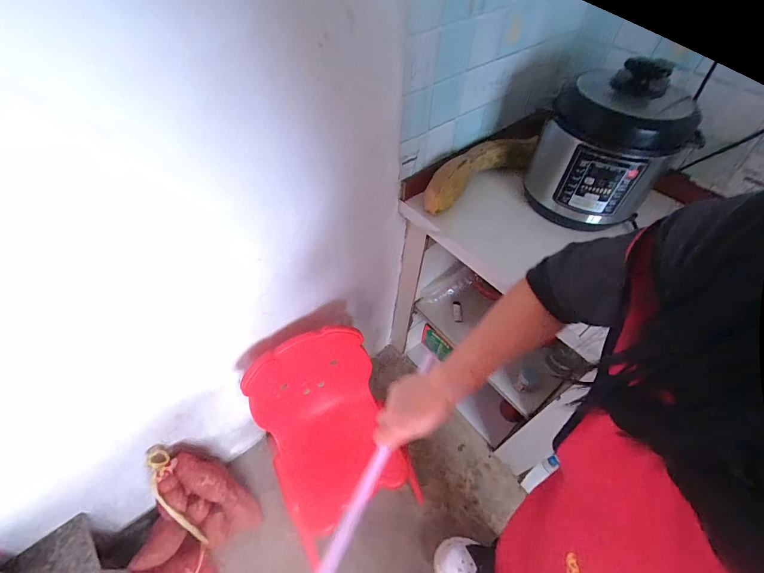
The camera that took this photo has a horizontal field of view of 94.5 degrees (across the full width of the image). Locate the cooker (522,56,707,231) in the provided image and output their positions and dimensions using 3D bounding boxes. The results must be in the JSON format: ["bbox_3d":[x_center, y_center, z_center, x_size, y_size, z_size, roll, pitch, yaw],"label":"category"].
[{"bbox_3d":[0.493,-0.299,0.780,0.253,0.285,0.268,15,53,9],"label":"cooker"}]

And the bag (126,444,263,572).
[{"bbox_3d":[-0.527,0.673,0.939,0.261,0.374,0.399,11,52,6],"label":"bag"}]

